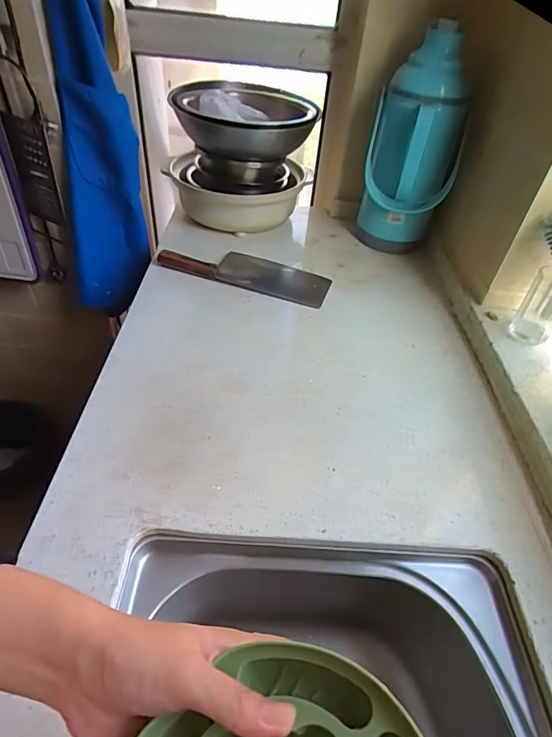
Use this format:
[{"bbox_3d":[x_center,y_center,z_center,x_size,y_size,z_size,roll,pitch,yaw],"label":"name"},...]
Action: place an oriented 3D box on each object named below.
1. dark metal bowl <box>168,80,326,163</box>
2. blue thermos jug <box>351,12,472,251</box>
[{"bbox_3d":[-0.063,-0.519,0.889,0.285,0.086,0.290,2,45,-2],"label":"dark metal bowl"},{"bbox_3d":[0.263,-0.418,0.835,0.165,0.381,0.135,13,44,8],"label":"blue thermos jug"}]

